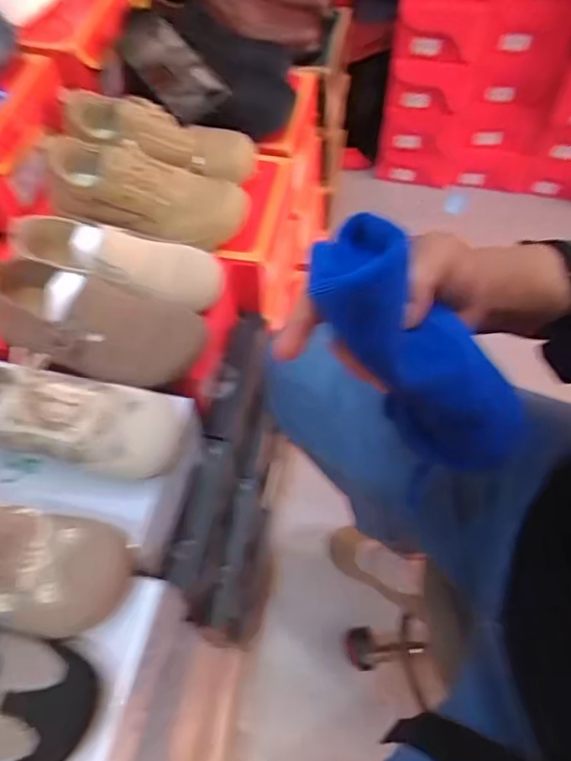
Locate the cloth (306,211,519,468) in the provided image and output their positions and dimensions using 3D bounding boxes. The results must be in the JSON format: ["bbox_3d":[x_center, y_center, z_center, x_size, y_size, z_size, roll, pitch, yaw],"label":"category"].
[{"bbox_3d":[0.075,-0.014,0.305,0.152,0.038,0.075,47,61,-20],"label":"cloth"}]

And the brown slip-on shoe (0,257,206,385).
[{"bbox_3d":[-0.188,-0.053,0.561,0.202,0.072,0.088,17,58,-4],"label":"brown slip-on shoe"}]

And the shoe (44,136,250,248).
[{"bbox_3d":[-0.152,-0.215,0.636,0.217,0.068,0.079,14,57,-6],"label":"shoe"}]

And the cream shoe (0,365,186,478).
[{"bbox_3d":[-0.203,0.024,0.494,0.217,0.070,0.083,9,57,7],"label":"cream shoe"}]

